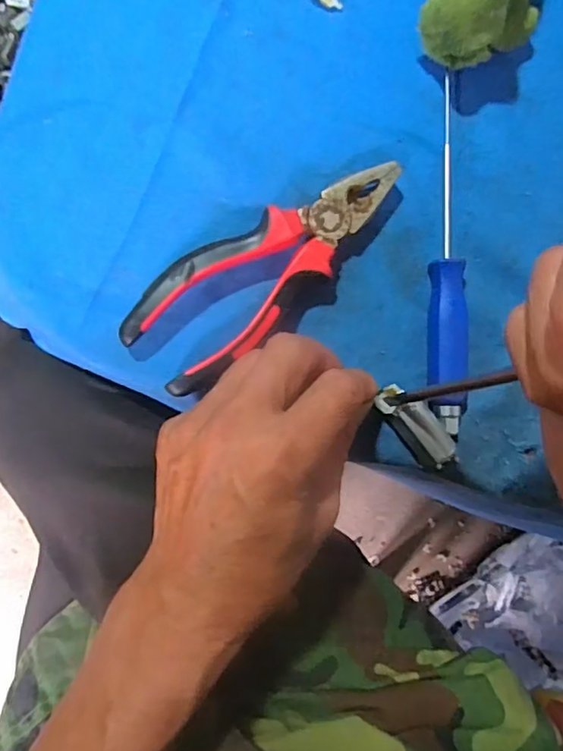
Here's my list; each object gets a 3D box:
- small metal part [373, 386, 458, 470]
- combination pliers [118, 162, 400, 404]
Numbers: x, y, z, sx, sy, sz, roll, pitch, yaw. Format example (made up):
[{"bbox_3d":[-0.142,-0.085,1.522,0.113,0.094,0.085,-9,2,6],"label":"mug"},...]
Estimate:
[{"bbox_3d":[0.070,0.028,0.290,0.018,0.019,0.051,-43,94,-6],"label":"small metal part"},{"bbox_3d":[-0.005,-0.055,0.282,0.151,0.020,0.053,-38,93,-6],"label":"combination pliers"}]

